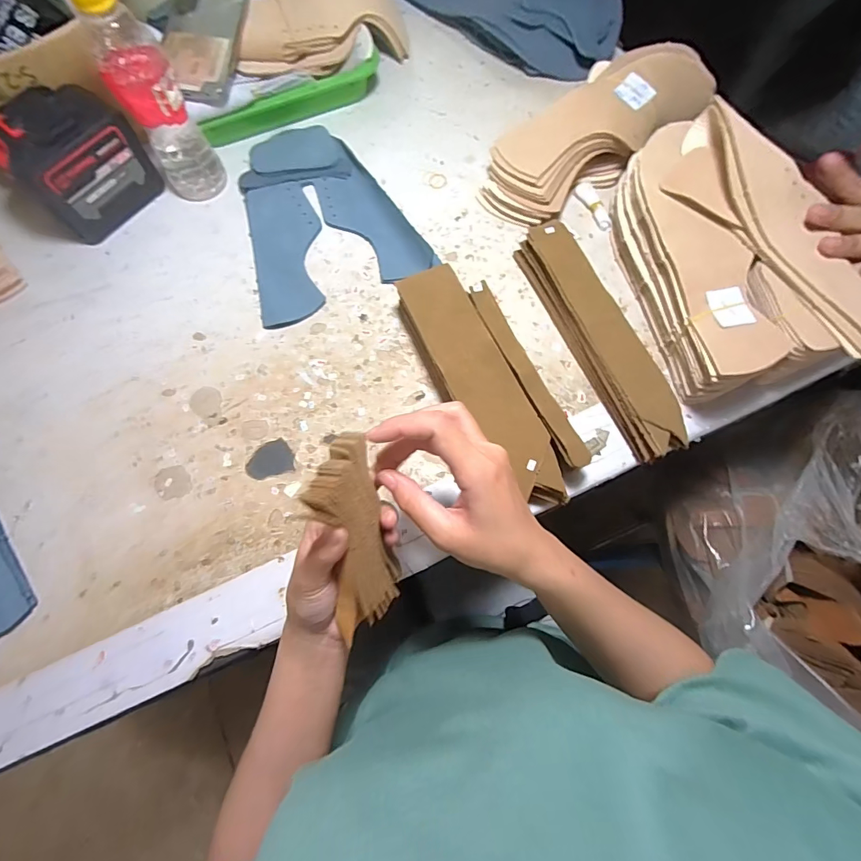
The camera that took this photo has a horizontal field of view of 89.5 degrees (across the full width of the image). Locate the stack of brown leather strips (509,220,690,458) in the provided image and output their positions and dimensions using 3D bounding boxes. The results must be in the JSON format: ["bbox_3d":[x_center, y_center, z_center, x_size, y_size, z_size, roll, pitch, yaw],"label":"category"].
[{"bbox_3d":[0.158,-0.090,0.410,0.043,0.042,0.244,-20,73,-7],"label":"stack of brown leather strips"}]

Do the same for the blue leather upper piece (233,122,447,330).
[{"bbox_3d":[-0.124,-0.239,0.478,0.179,0.018,0.228,-23,73,-8],"label":"blue leather upper piece"}]

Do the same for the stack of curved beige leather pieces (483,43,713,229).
[{"bbox_3d":[0.183,-0.326,0.473,0.269,0.074,0.104,-33,75,-11],"label":"stack of curved beige leather pieces"}]

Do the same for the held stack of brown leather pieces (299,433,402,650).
[{"bbox_3d":[-0.047,0.071,0.275,0.016,0.140,0.050,11,37,29],"label":"held stack of brown leather pieces"}]

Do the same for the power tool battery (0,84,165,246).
[{"bbox_3d":[-0.364,-0.277,0.450,0.073,0.107,0.114,36,75,11],"label":"power tool battery"}]

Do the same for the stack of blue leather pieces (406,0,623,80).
[{"bbox_3d":[0.121,-0.584,0.573,0.193,0.055,0.326,-40,76,-13],"label":"stack of blue leather pieces"}]

